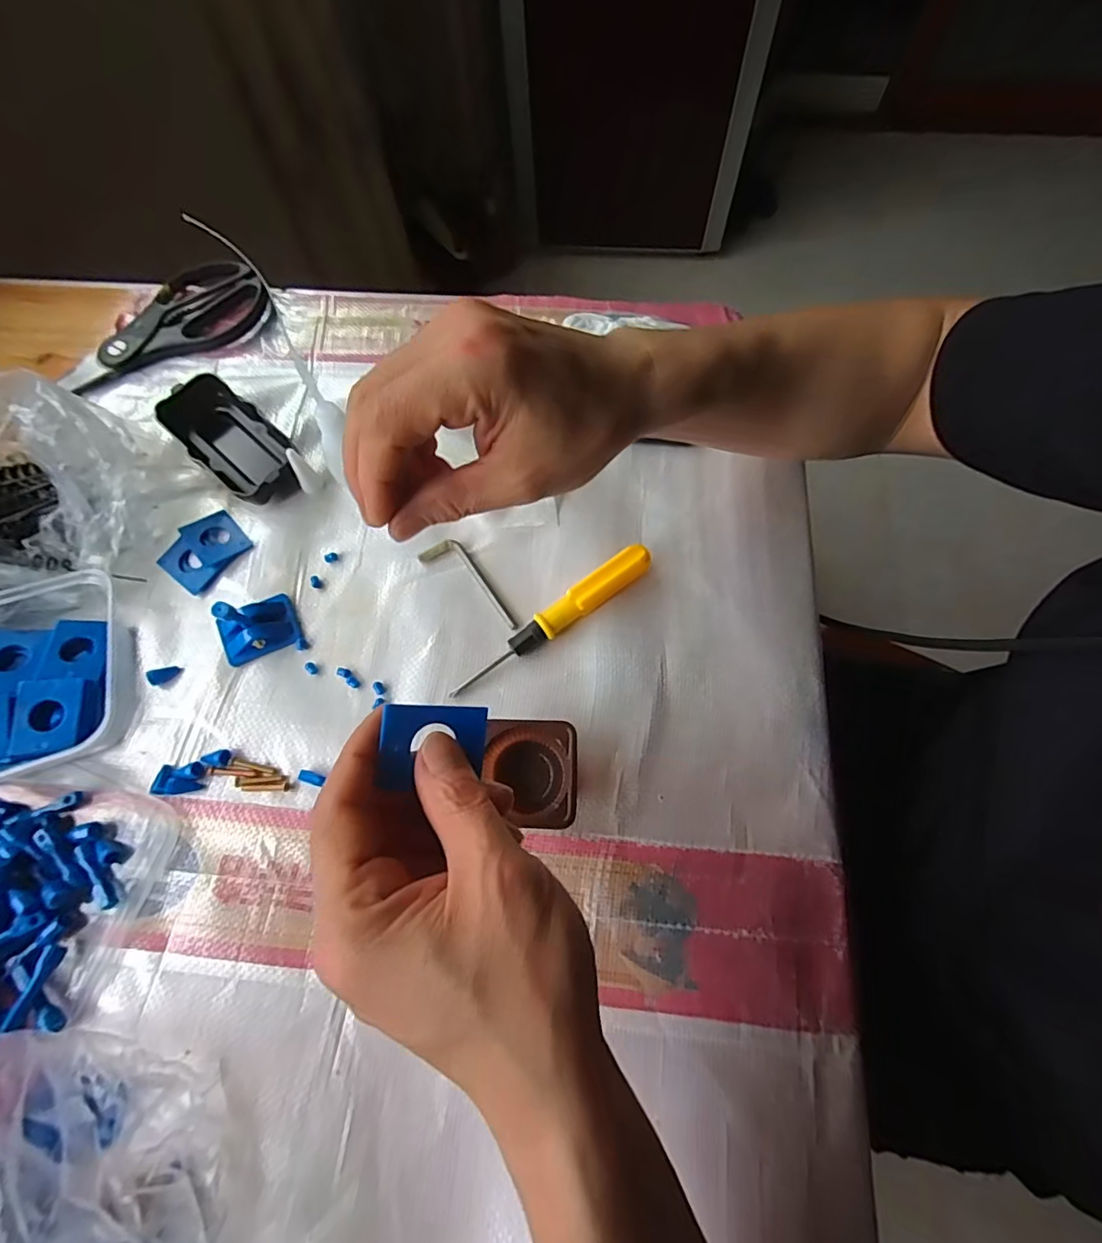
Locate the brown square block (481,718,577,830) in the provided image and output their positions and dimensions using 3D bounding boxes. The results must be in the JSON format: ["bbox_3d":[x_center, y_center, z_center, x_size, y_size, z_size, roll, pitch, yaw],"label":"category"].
[{"bbox_3d":[-0.012,0.081,0.290,0.050,0.024,0.053,1,69,3],"label":"brown square block"}]

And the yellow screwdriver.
[{"bbox_3d":[0.002,0.000,0.323,0.139,0.019,0.017,-36,71,-11],"label":"yellow screwdriver"}]

